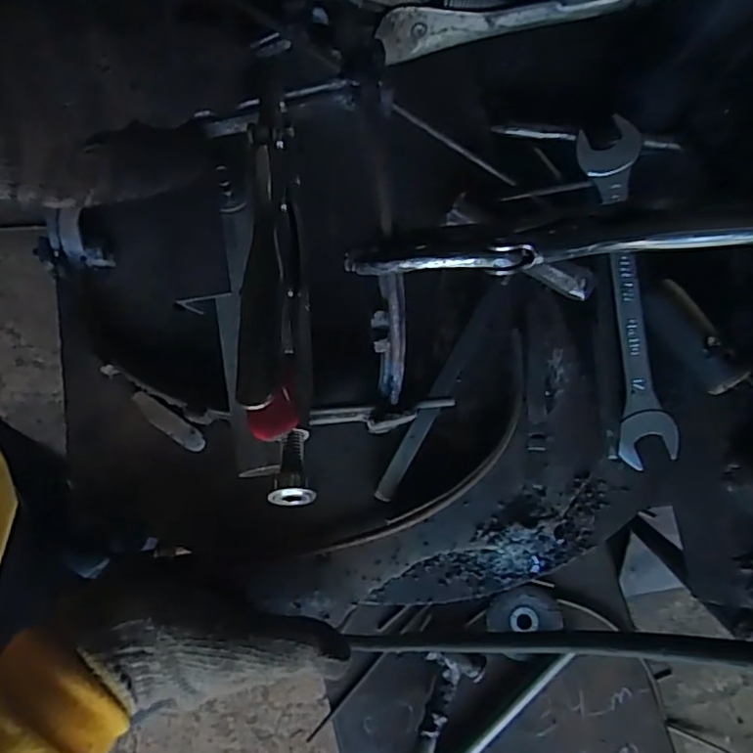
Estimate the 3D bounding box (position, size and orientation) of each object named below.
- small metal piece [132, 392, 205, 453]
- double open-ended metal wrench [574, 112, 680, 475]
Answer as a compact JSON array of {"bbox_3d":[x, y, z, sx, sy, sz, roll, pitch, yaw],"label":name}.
[{"bbox_3d":[-0.117,0.026,0.343,0.048,0.004,0.011,34,81,5],"label":"small metal piece"},{"bbox_3d":[0.154,-0.051,0.378,0.035,0.006,0.209,-7,86,16],"label":"double open-ended metal wrench"}]

